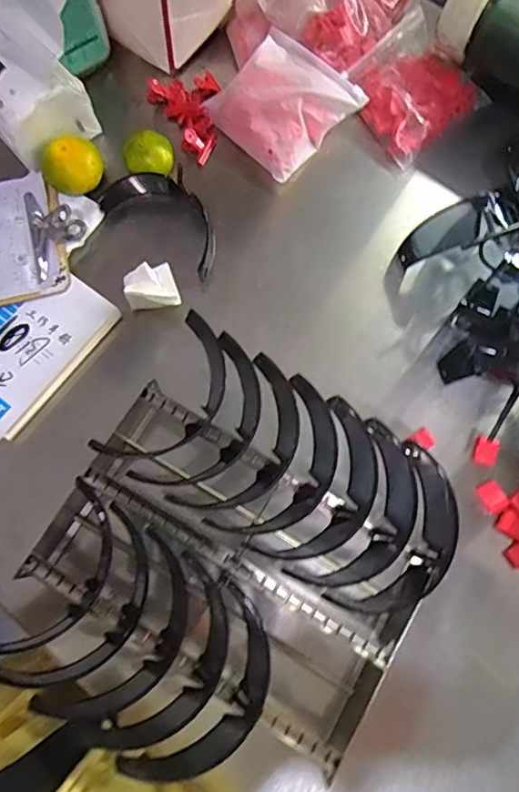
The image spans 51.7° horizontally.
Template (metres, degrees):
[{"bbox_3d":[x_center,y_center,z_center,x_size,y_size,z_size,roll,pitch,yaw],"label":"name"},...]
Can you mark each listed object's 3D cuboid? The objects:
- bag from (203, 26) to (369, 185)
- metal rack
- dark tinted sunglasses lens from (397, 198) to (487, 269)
[{"bbox_3d":[0.025,-0.336,0.616,0.137,0.037,0.133,-41,80,-9],"label":"bag"},{"bbox_3d":[-0.026,0.147,0.468,0.305,0.085,0.189,32,79,7],"label":"metal rack"},{"bbox_3d":[0.195,-0.171,0.573,0.097,0.028,0.039,-28,76,26],"label":"dark tinted sunglasses lens"}]

